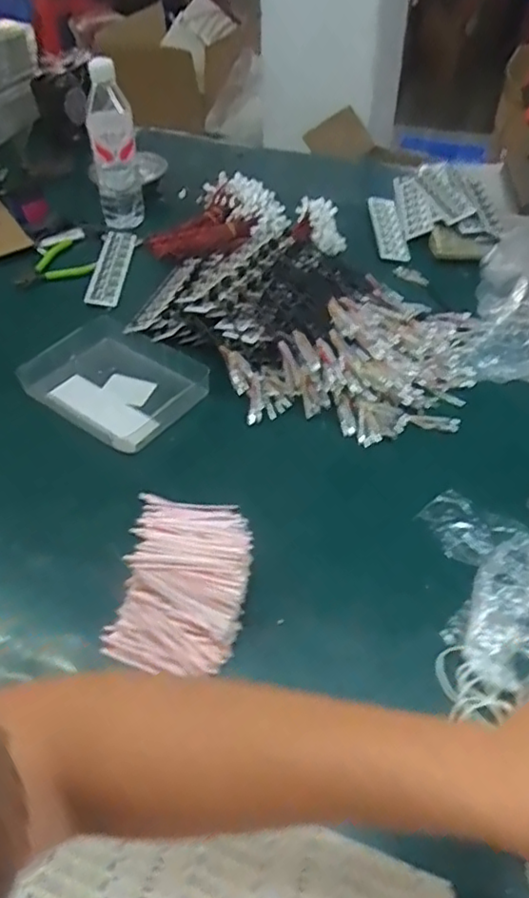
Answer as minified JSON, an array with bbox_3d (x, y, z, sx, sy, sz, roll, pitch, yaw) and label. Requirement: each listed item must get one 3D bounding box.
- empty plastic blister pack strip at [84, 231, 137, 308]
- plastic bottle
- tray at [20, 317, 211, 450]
[{"bbox_3d":[-0.220,-0.260,0.894,0.046,0.010,0.173,17,51,-19],"label":"empty plastic blister pack strip"},{"bbox_3d":[-0.221,-0.434,0.905,0.068,0.220,0.060,-12,47,-9],"label":"plastic bottle"},{"bbox_3d":[-0.167,-0.081,0.723,0.191,0.045,0.145,29,54,26],"label":"tray"}]

